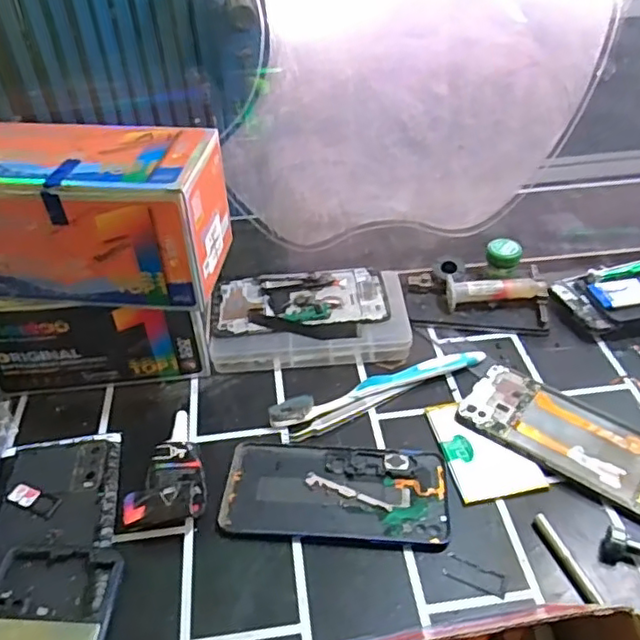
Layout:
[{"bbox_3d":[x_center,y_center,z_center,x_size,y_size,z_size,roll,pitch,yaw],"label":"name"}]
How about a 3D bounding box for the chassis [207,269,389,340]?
[{"bbox_3d":[-0.018,-0.015,0.544,0.152,0.009,0.081,-4,44,0],"label":"chassis"}]

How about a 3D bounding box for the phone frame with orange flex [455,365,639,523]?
[{"bbox_3d":[0.181,0.087,0.452,0.150,0.011,0.072,27,49,29],"label":"phone frame with orange flex"}]

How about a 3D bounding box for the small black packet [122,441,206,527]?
[{"bbox_3d":[-0.106,0.113,0.422,0.049,0.024,0.058,-5,41,-3],"label":"small black packet"}]

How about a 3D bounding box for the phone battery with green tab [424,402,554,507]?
[{"bbox_3d":[0.119,0.091,0.448,0.059,0.004,0.086,-9,42,-8],"label":"phone battery with green tab"}]

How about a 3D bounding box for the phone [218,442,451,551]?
[{"bbox_3d":[0.011,0.119,0.427,0.153,0.004,0.075,3,42,6],"label":"phone"}]

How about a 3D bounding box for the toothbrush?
[{"bbox_3d":[0.049,0.052,0.492,0.185,0.015,0.014,-15,43,-14],"label":"toothbrush"}]

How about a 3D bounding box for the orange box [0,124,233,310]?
[{"bbox_3d":[-0.163,-0.077,0.445,0.174,0.098,0.094,4,41,7],"label":"orange box"}]

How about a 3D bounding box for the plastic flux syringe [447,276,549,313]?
[{"bbox_3d":[0.160,-0.026,0.556,0.090,0.025,0.024,1,41,3],"label":"plastic flux syringe"}]

